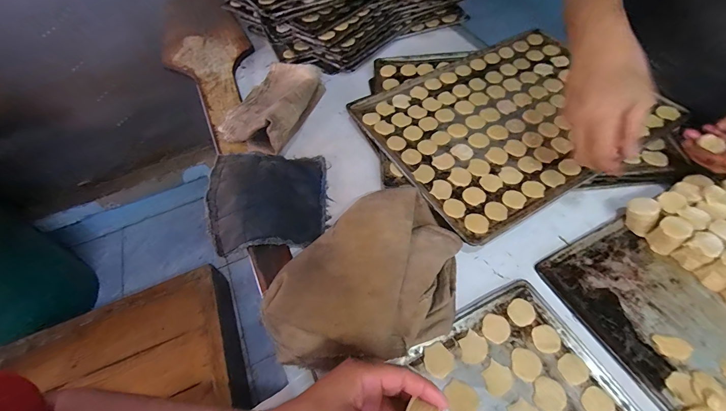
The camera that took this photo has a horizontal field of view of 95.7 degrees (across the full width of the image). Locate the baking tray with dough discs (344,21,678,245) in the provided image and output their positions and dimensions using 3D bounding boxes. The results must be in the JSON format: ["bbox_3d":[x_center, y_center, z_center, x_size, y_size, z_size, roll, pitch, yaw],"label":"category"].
[{"bbox_3d":[0.240,-0.153,0.552,0.428,0.021,0.341,-25,58,-12],"label":"baking tray with dough discs"}]

